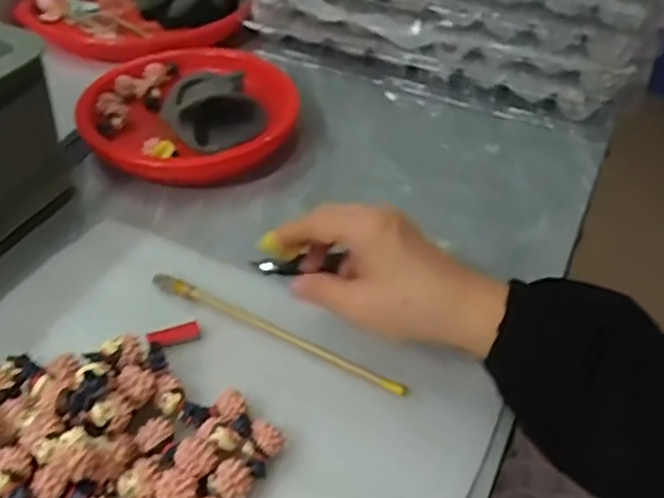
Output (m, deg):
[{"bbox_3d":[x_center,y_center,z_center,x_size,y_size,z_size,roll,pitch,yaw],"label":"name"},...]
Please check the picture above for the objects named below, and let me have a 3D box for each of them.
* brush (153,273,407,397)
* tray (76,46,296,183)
[{"bbox_3d":[-0.039,0.050,0.425,0.183,0.010,0.010,22,45,19],"label":"brush"},{"bbox_3d":[-0.121,-0.121,0.581,0.173,0.051,0.173,2,42,-2],"label":"tray"}]

